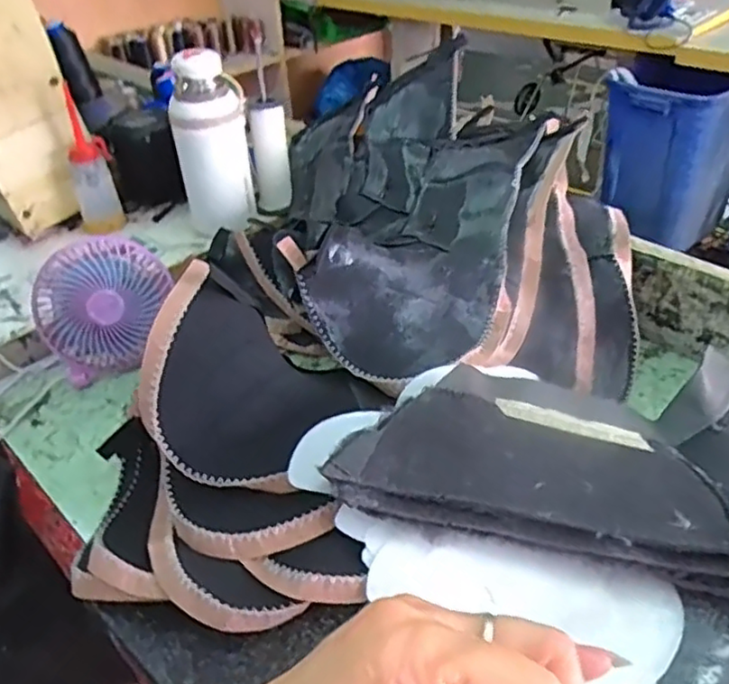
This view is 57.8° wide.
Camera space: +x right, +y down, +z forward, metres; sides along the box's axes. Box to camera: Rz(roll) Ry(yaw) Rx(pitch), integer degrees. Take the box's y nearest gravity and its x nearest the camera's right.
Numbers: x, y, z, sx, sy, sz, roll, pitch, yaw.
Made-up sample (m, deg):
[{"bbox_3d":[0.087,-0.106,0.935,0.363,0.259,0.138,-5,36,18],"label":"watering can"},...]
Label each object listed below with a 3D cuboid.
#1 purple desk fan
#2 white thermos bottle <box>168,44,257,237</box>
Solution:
[{"bbox_3d":[-0.263,-0.037,0.672,0.128,0.117,0.071,-25,42,-24],"label":"purple desk fan"},{"bbox_3d":[-0.169,-0.224,0.768,0.084,0.197,0.088,-20,40,-19],"label":"white thermos bottle"}]

